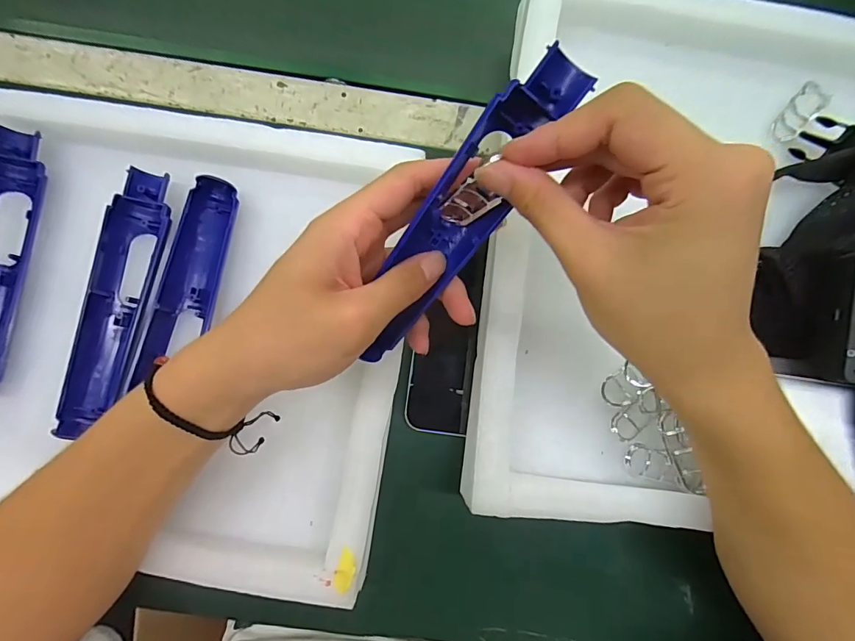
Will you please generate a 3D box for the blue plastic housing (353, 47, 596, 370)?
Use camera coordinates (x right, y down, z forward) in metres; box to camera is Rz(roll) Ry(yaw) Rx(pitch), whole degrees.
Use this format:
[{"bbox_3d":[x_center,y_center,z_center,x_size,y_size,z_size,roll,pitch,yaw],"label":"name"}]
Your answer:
[{"bbox_3d":[0.014,-0.049,0.226,0.033,0.024,0.172,35,113,2],"label":"blue plastic housing"}]

